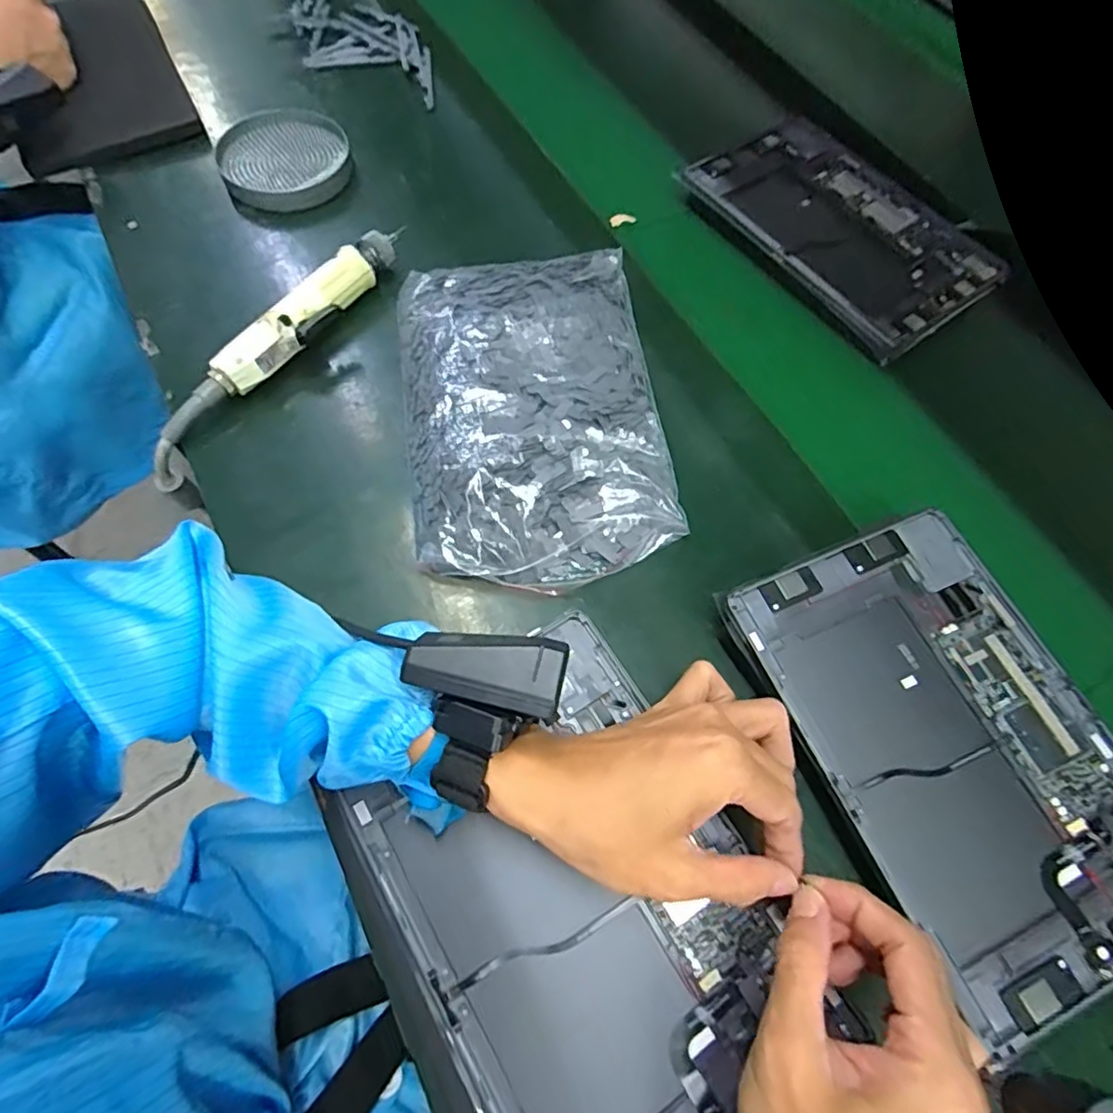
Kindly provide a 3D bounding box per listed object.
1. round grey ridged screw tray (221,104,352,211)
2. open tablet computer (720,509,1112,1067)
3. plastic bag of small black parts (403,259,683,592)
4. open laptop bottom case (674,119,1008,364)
[{"bbox_3d":[-0.246,-0.363,0.552,0.110,0.019,0.112,1,66,-2],"label":"round grey ridged screw tray"},{"bbox_3d":[0.230,0.104,0.349,0.164,0.012,0.252,-22,69,-12],"label":"open tablet computer"},{"bbox_3d":[-0.017,-0.110,0.442,0.179,0.030,0.270,-7,66,-6],"label":"plastic bag of small black parts"},{"bbox_3d":[0.253,-0.298,0.547,0.175,0.018,0.259,-36,72,-17],"label":"open laptop bottom case"}]

